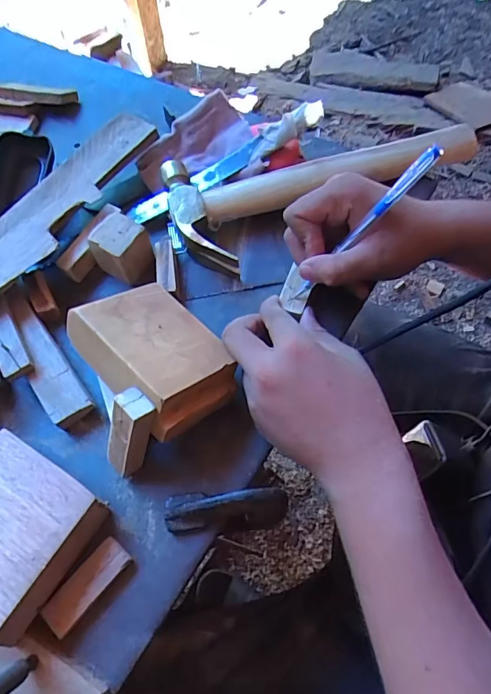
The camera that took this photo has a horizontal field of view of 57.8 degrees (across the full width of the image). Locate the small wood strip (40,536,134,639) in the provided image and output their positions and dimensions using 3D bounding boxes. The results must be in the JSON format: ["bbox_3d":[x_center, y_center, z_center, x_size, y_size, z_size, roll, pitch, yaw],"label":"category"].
[{"bbox_3d":[-0.098,0.149,0.278,0.023,0.009,0.056,38,68,20],"label":"small wood strip"}]

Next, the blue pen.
[{"bbox_3d":[0.080,-0.081,0.312,0.013,0.137,0.006,4,50,-43],"label":"blue pen"}]

